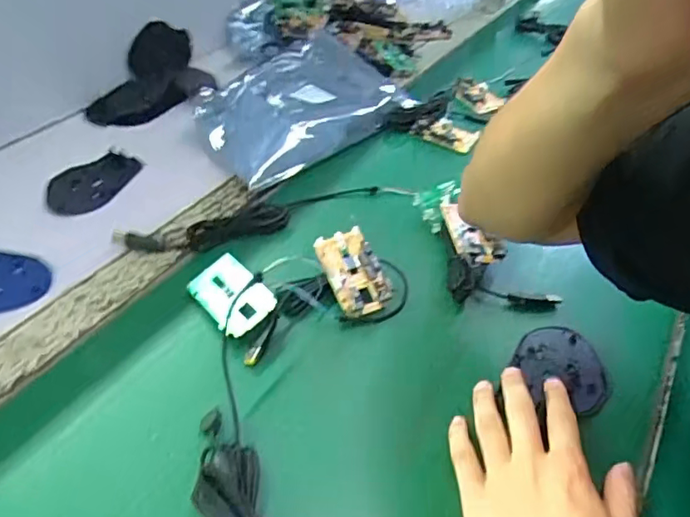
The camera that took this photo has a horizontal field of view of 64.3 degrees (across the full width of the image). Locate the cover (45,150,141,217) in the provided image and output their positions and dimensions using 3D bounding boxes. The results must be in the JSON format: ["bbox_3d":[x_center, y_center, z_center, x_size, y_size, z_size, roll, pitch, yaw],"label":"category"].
[{"bbox_3d":[-0.270,-0.085,0.592,0.054,0.020,0.111,18,44,7],"label":"cover"}]

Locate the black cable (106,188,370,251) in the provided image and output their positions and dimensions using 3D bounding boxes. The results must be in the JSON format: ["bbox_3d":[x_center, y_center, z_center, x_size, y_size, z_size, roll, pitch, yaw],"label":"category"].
[{"bbox_3d":[-0.086,-0.045,0.539,0.256,0.021,0.044,-14,49,-24],"label":"black cable"}]

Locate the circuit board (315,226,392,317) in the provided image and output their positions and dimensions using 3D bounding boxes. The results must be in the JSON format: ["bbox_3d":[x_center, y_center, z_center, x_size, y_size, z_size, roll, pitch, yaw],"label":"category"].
[{"bbox_3d":[0.008,0.011,0.474,0.047,0.010,0.077,-21,64,-9],"label":"circuit board"}]

